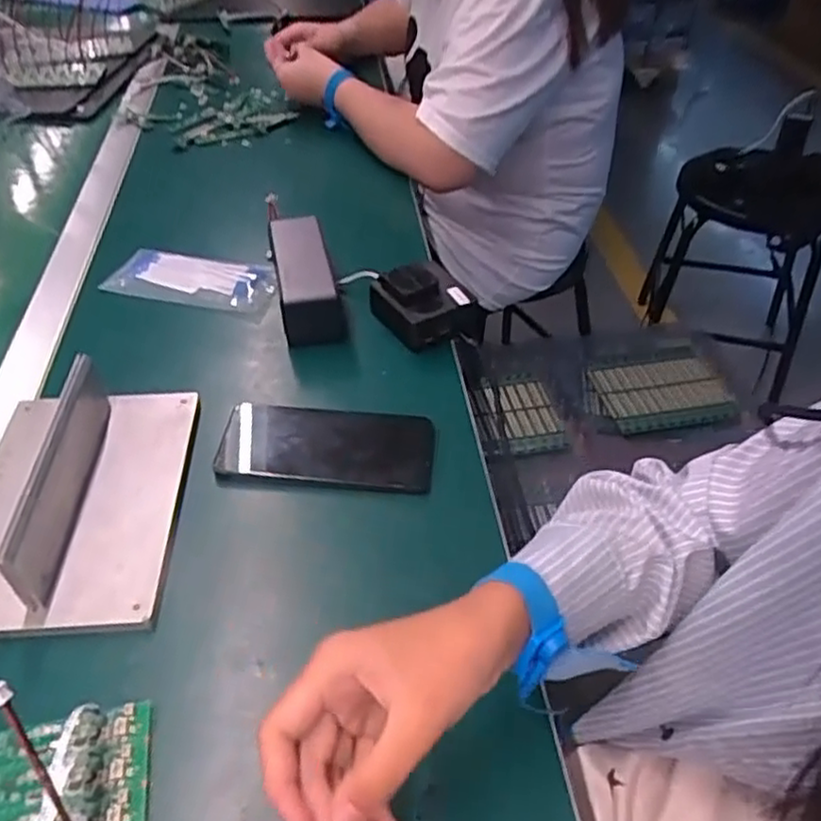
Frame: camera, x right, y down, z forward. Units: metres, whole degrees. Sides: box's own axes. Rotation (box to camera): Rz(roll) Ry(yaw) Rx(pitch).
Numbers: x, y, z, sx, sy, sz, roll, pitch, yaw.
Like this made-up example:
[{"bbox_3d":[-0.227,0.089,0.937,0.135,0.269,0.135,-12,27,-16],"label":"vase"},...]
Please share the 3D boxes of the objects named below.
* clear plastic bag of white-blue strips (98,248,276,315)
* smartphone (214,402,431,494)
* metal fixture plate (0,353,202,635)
[{"bbox_3d":[-0.215,-0.131,0.705,0.173,0.024,0.073,11,45,13],"label":"clear plastic bag of white-blue strips"},{"bbox_3d":[-0.061,0.025,0.526,0.155,0.009,0.068,5,56,-1],"label":"smartphone"},{"bbox_3d":[-0.235,0.044,0.473,0.143,0.054,0.198,-4,43,-2],"label":"metal fixture plate"}]

